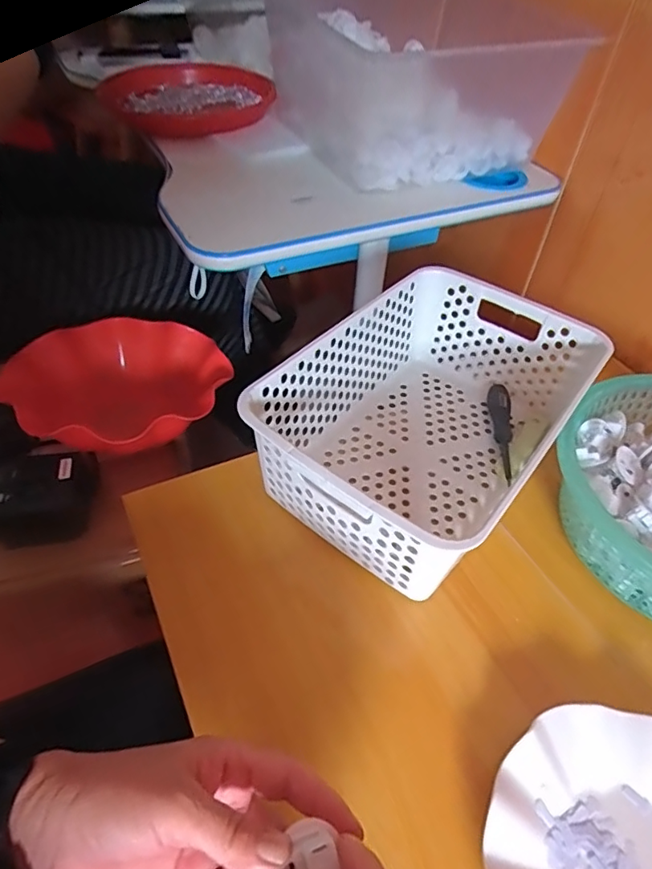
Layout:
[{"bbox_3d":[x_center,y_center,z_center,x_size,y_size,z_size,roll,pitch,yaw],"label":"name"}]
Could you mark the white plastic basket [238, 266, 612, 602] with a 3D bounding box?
[{"bbox_3d":[0.094,-0.018,0.482,0.206,0.109,0.311,31,53,23],"label":"white plastic basket"}]

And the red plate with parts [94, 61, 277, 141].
[{"bbox_3d":[-0.189,-0.489,0.767,0.229,0.037,0.219,2,48,-2],"label":"red plate with parts"}]

